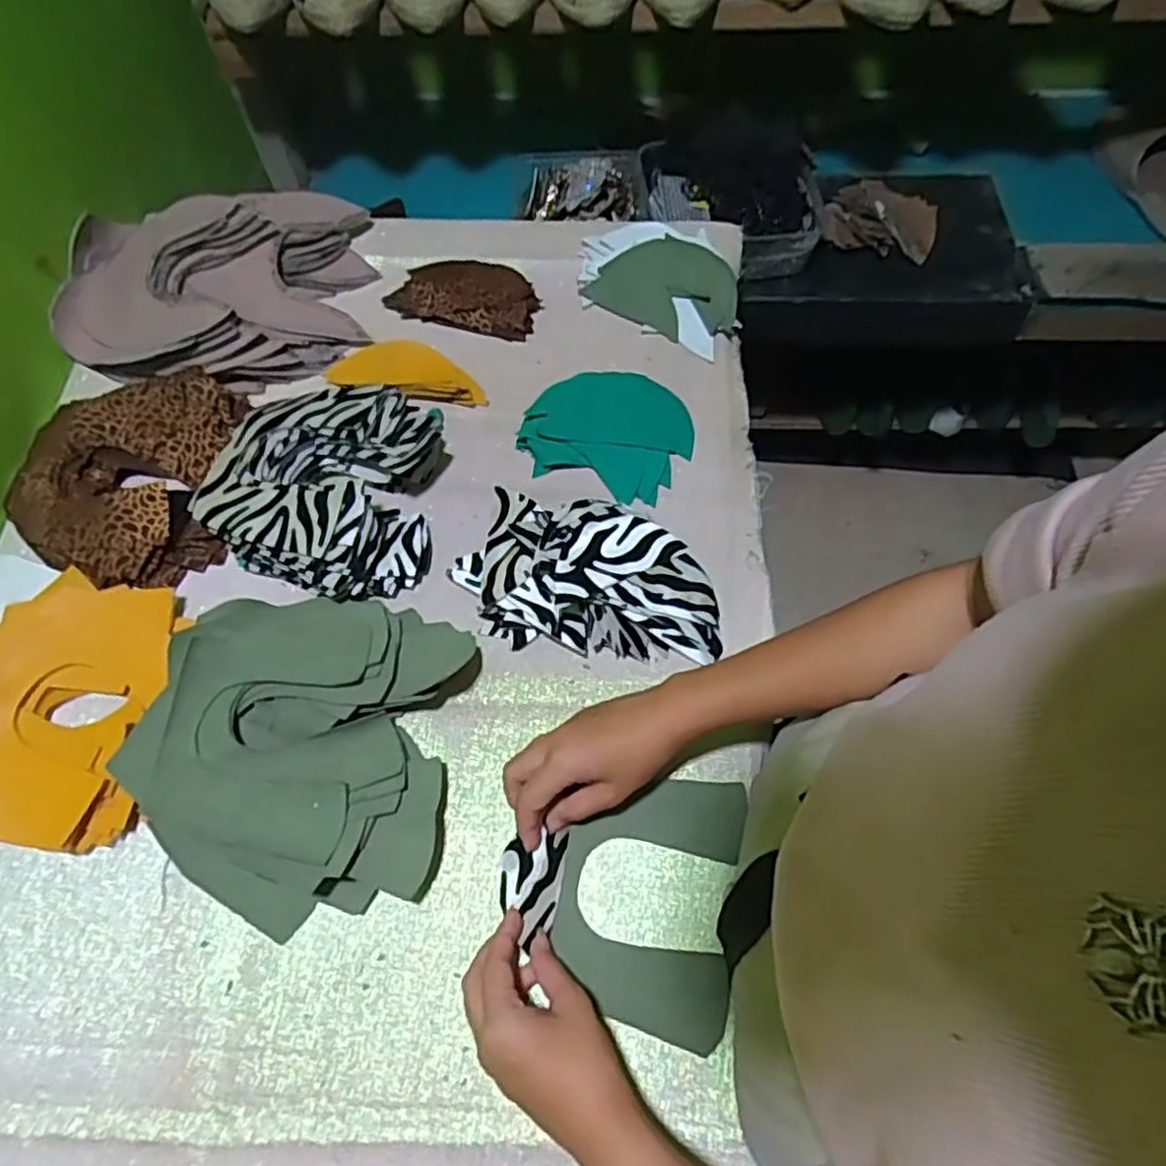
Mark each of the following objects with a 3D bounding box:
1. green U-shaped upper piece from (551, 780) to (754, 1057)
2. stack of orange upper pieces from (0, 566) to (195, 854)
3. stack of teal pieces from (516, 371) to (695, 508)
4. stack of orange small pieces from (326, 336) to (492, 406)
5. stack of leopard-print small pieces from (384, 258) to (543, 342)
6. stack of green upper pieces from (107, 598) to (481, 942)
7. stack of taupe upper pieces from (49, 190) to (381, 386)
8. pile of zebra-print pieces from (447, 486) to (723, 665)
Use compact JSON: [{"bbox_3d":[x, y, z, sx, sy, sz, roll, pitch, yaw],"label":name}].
[{"bbox_3d":[0.042,0.200,0.468,0.110,0.016,0.153,9,64,6],"label":"green U-shaped upper piece"},{"bbox_3d":[-0.375,0.087,0.518,0.146,0.035,0.188,-1,64,1],"label":"stack of orange upper pieces"},{"bbox_3d":[0.024,-0.138,0.629,0.137,0.019,0.119,18,66,10],"label":"stack of teal pieces"},{"bbox_3d":[-0.153,-0.190,0.654,0.130,0.028,0.061,10,64,6],"label":"stack of orange small pieces"},{"bbox_3d":[-0.112,-0.280,0.703,0.139,0.022,0.083,12,65,7],"label":"stack of leopard-print small pieces"},{"bbox_3d":[-0.191,0.109,0.491,0.200,0.061,0.221,5,64,4],"label":"stack of green upper pieces"},{"bbox_3d":[-0.343,-0.275,0.663,0.274,0.058,0.192,-6,64,-1],"label":"stack of taupe upper pieces"},{"bbox_3d":[0.005,-0.003,0.545,0.202,0.054,0.113,19,66,10],"label":"pile of zebra-print pieces"}]

